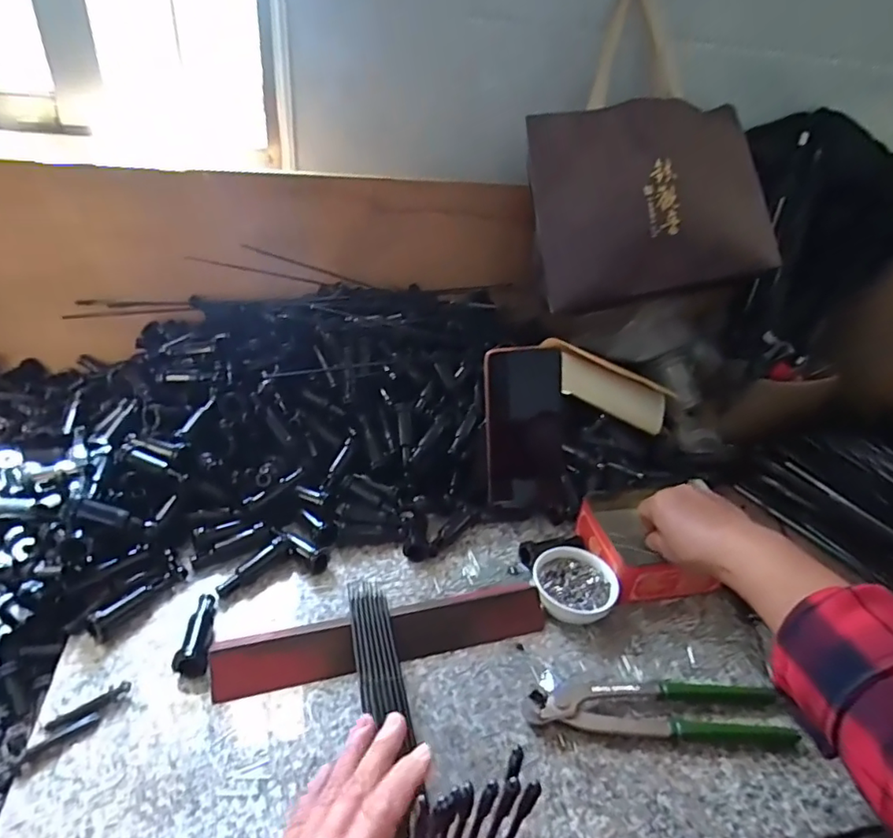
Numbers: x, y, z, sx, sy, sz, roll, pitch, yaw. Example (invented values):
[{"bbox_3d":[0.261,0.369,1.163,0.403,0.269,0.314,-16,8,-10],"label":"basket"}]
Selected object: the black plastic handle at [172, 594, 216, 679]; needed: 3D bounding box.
[{"bbox_3d":[-0.189,0.163,0.430,0.020,0.021,0.067,1,34,-7],"label":"black plastic handle"}]

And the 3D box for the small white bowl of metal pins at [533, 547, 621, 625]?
[{"bbox_3d":[0.112,0.148,0.495,0.072,0.030,0.063,11,34,7],"label":"small white bowl of metal pins"}]

